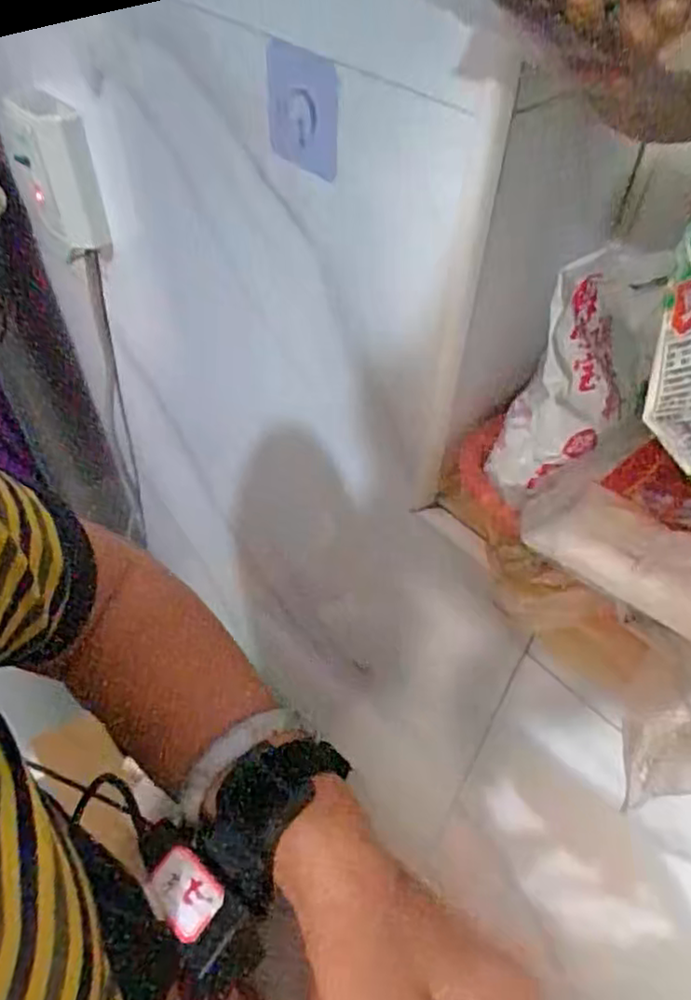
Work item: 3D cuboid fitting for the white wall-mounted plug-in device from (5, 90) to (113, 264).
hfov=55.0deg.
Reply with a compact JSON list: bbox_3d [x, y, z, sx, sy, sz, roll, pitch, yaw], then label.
[{"bbox_3d":[-0.257,-0.284,0.601,0.061,0.148,0.051,-16,48,-17],"label":"white wall-mounted plug-in device"}]

